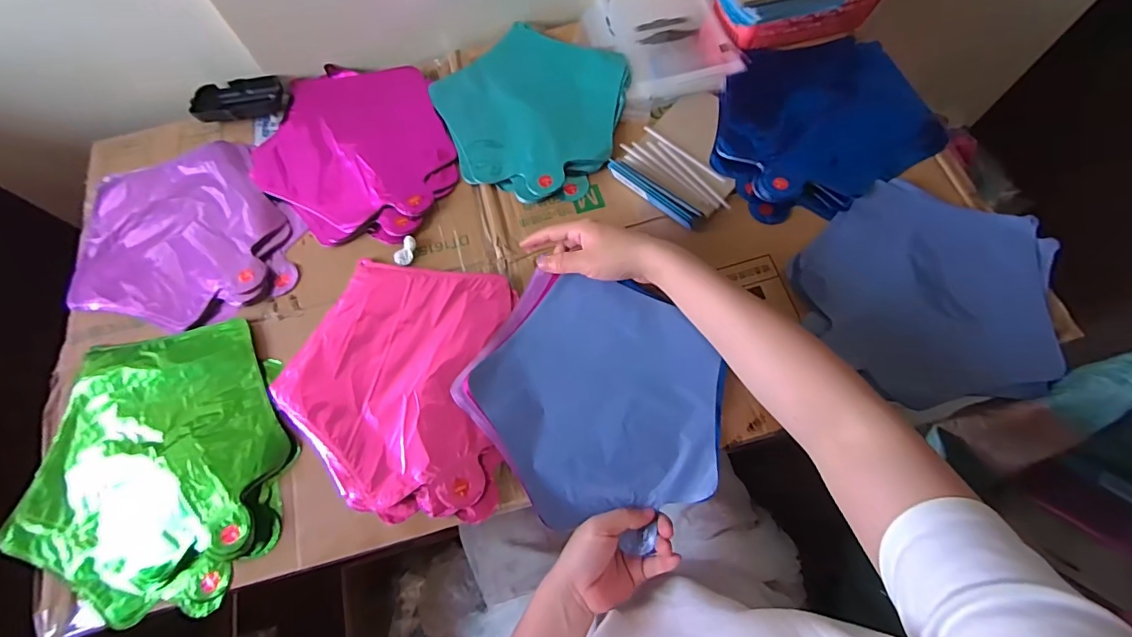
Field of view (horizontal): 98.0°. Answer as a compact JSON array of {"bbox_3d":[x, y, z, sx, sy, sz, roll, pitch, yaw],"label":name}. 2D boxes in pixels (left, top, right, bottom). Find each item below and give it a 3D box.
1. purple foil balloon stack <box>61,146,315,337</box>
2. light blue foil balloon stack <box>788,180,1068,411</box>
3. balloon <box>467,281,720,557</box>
[{"bbox_3d":[-0.433,-0.095,0.558,0.239,0.018,0.242,-25,70,-6],"label":"purple foil balloon stack"},{"bbox_3d":[0.366,-0.017,0.493,0.259,0.033,0.241,-42,73,-12],"label":"light blue foil balloon stack"},{"bbox_3d":[0.037,0.080,0.469,0.225,0.038,0.213,-1,69,3],"label":"balloon"}]

